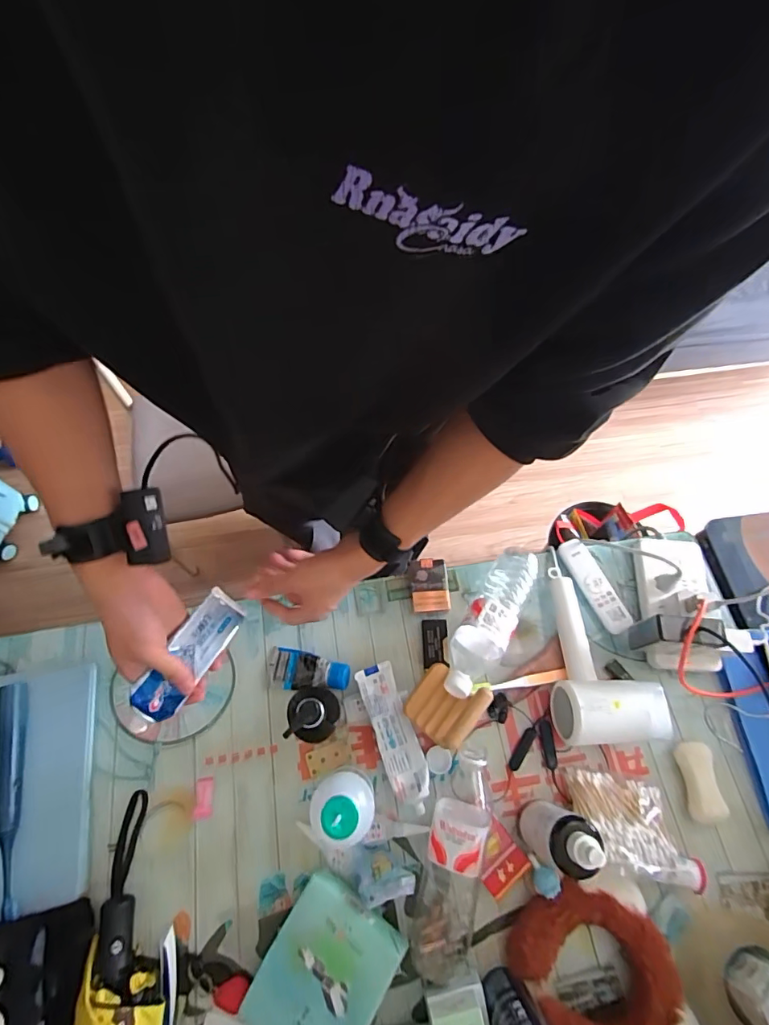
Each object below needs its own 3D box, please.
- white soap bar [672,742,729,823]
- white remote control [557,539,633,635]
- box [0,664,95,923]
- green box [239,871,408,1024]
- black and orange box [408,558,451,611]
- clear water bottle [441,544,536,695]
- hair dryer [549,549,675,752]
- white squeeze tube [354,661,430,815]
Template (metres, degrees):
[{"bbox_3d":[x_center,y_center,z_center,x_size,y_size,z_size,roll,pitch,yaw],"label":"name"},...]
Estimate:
[{"bbox_3d":[0.396,0.338,0.614,0.038,0.031,0.087,-2,66,-3],"label":"white soap bar"},{"bbox_3d":[0.305,0.107,0.714,0.037,0.022,0.145,-23,68,-12],"label":"white remote control"},{"bbox_3d":[-0.464,0.333,0.594,0.201,0.031,0.257,-7,66,-5],"label":"box"},{"bbox_3d":[-0.066,0.482,0.499,0.117,0.026,0.156,25,74,25],"label":"green box"},{"bbox_3d":[0.066,0.107,0.714,0.055,0.034,0.075,-2,66,-3],"label":"black and orange box"},{"bbox_3d":[0.142,0.141,0.652,0.062,0.062,0.231,30,53,11],"label":"clear water bottle"},{"bbox_3d":[0.274,0.184,0.660,0.138,0.065,0.242,-9,53,-6],"label":"hair dryer"},{"bbox_3d":[0.012,0.289,0.635,0.049,0.034,0.177,-18,67,-10],"label":"white squeeze tube"}]

